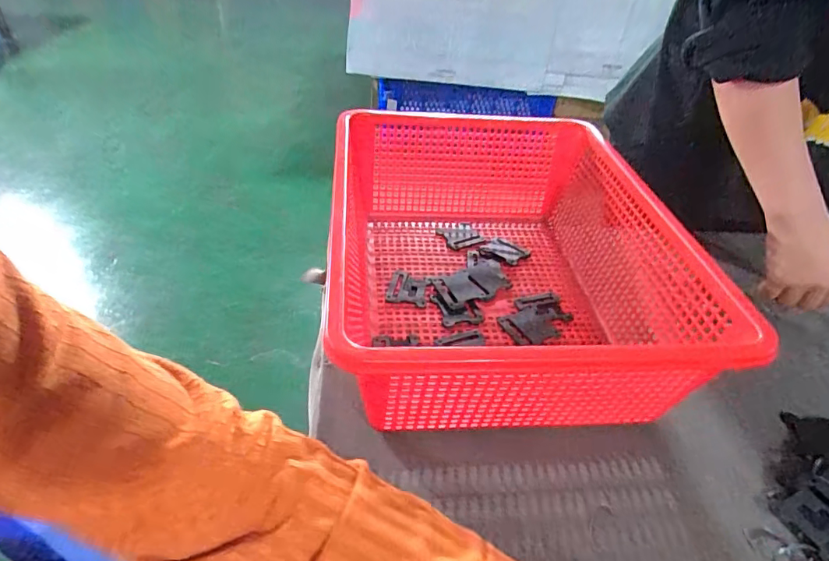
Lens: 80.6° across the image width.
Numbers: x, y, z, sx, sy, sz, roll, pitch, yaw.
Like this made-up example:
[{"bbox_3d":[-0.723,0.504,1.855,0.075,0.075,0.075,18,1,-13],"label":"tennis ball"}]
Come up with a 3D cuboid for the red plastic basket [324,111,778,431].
[{"bbox_3d":[0.076,-0.028,0.475,0.293,0.128,0.373,0,40,-7],"label":"red plastic basket"}]

